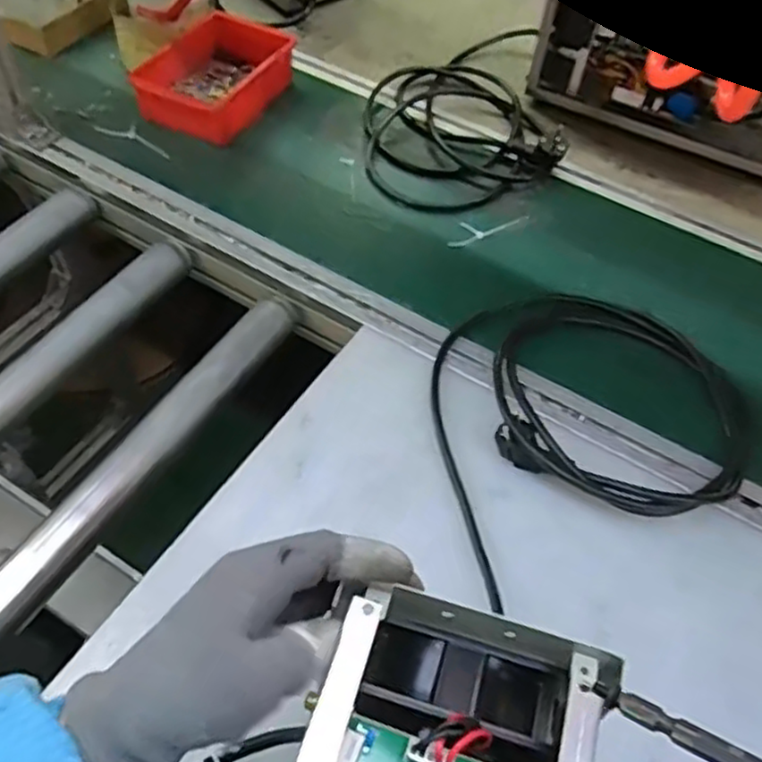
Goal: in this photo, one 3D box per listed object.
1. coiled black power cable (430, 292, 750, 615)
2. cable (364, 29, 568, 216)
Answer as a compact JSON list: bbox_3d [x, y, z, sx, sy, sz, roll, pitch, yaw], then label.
[{"bbox_3d":[0.200,0.025,0.648,0.303,0.035,0.290,-9,56,-9],"label":"coiled black power cable"},{"bbox_3d":[0.101,-0.359,0.914,0.250,0.051,0.364,-2,56,-5],"label":"cable"}]

